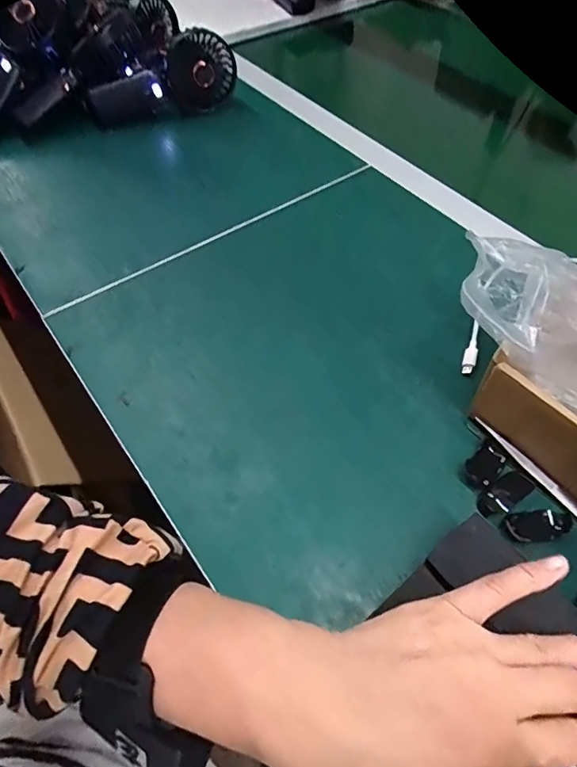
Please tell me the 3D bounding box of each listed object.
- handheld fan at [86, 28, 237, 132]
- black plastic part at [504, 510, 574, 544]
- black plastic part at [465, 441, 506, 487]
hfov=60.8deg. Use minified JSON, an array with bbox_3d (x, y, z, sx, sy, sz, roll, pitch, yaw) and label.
[{"bbox_3d":[-0.161,-0.376,0.623,0.193,0.088,0.044,-20,56,3],"label":"handheld fan"},{"bbox_3d":[0.166,0.094,0.326,0.041,0.006,0.020,-7,55,-5],"label":"black plastic part"},{"bbox_3d":[0.142,0.059,0.355,0.035,0.006,0.021,-37,62,-23],"label":"black plastic part"}]

